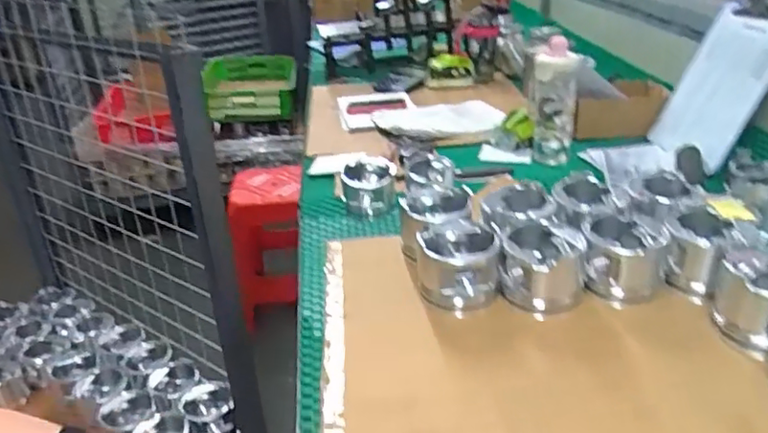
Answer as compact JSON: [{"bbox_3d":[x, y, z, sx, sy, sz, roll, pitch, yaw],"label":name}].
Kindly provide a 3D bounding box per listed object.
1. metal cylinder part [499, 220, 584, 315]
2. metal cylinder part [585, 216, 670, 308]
[{"bbox_3d":[0.184,0.064,0.704,0.093,0.082,0.092,10,28,24],"label":"metal cylinder part"},{"bbox_3d":[0.282,0.051,0.715,0.092,0.075,0.094,10,28,24],"label":"metal cylinder part"}]

